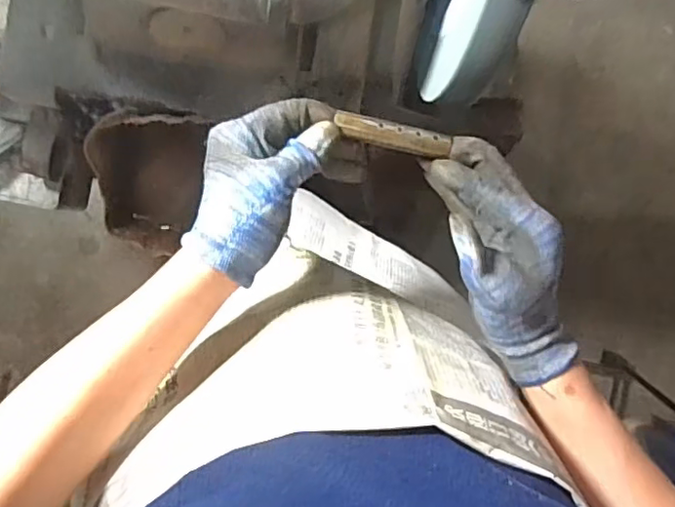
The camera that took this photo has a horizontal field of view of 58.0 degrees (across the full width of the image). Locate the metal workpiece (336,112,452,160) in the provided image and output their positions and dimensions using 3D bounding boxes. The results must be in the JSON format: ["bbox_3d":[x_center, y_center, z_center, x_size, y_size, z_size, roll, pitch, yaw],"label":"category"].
[{"bbox_3d":[0.036,-0.076,0.393,0.070,0.007,0.016,13,90,-2],"label":"metal workpiece"}]

